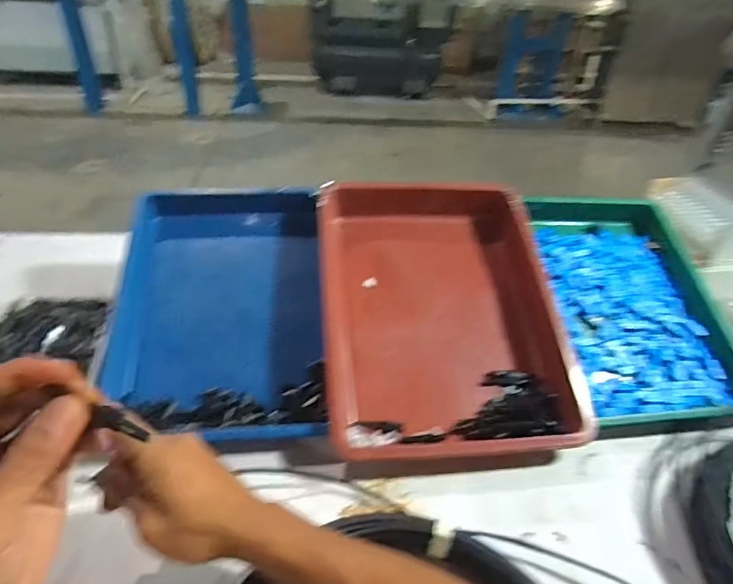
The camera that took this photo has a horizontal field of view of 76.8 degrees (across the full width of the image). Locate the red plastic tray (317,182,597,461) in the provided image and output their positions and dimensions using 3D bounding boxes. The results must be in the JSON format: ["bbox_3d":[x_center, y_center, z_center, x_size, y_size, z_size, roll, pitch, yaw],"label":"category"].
[{"bbox_3d":[0.079,0.002,0.579,0.267,0.084,0.397,-4,62,-5],"label":"red plastic tray"}]

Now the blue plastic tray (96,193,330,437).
[{"bbox_3d":[-0.164,0.008,0.538,0.228,0.056,0.326,-1,63,-10],"label":"blue plastic tray"}]

